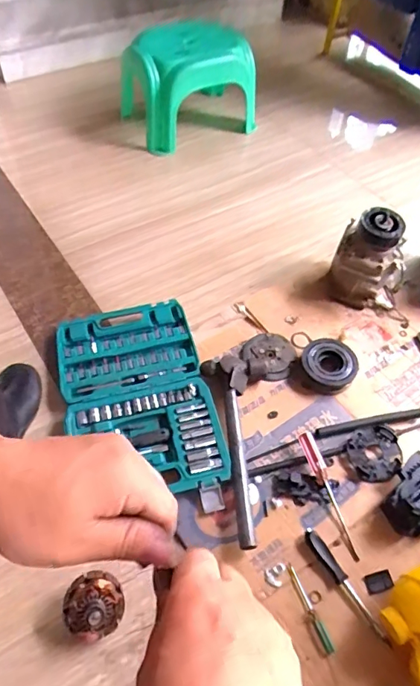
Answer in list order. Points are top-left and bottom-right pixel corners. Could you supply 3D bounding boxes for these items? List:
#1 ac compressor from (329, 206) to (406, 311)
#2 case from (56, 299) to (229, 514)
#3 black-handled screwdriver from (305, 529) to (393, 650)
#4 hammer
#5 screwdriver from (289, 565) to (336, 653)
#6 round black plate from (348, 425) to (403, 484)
[{"bbox_3d":[0.340,-0.169,0.986,0.153,0.185,0.111,19,55,11],"label":"ac compressor"},{"bbox_3d":[-0.128,0.099,0.835,0.249,0.032,0.420,-11,52,-13],"label":"case"},{"bbox_3d":[0.195,0.340,0.667,0.021,0.020,0.168,-28,57,-24],"label":"black-handled screwdriver"},{"bbox_3d":[0.033,0.164,0.777,0.082,0.049,0.336,0,50,-4],"label":"hammer"},{"bbox_3d":[0.139,0.371,0.655,0.014,0.011,0.115,-18,54,-18],"label":"screwdriver"},{"bbox_3d":[0.280,0.187,0.791,0.087,0.020,0.091,2,50,-2],"label":"round black plate"}]

